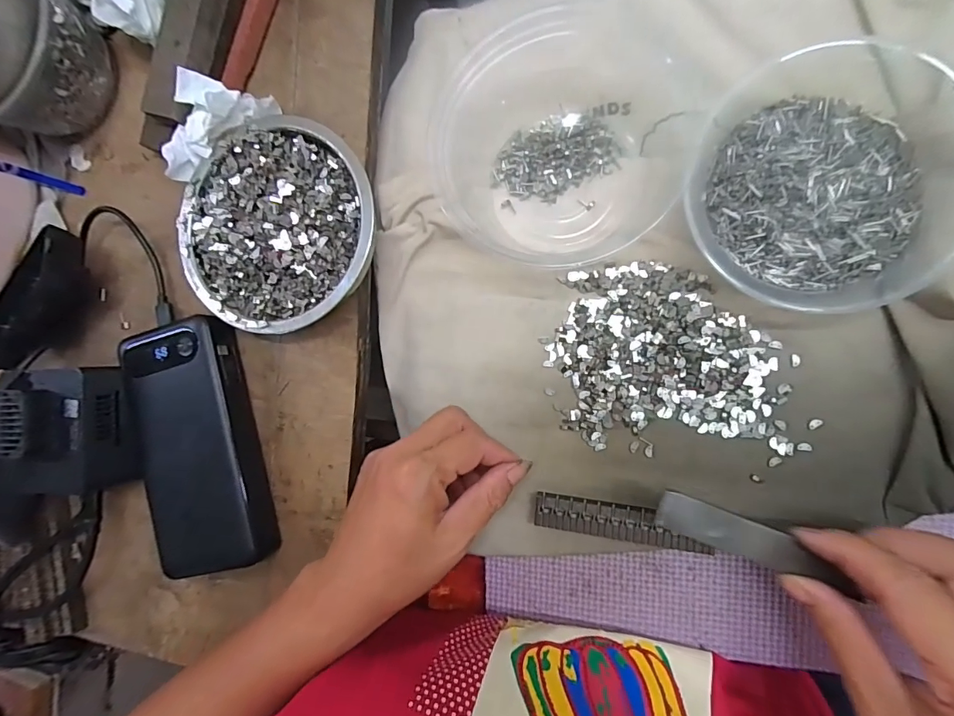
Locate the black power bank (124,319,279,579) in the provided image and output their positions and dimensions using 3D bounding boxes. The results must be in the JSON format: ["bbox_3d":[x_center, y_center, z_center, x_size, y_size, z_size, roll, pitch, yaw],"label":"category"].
[{"bbox_3d":[-0.176,0.056,0.282,0.073,0.023,0.151,-14,87,13],"label":"black power bank"}]

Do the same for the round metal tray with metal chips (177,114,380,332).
[{"bbox_3d":[-0.115,-0.076,0.267,0.117,0.031,0.117,0,90,13],"label":"round metal tray with metal chips"}]

